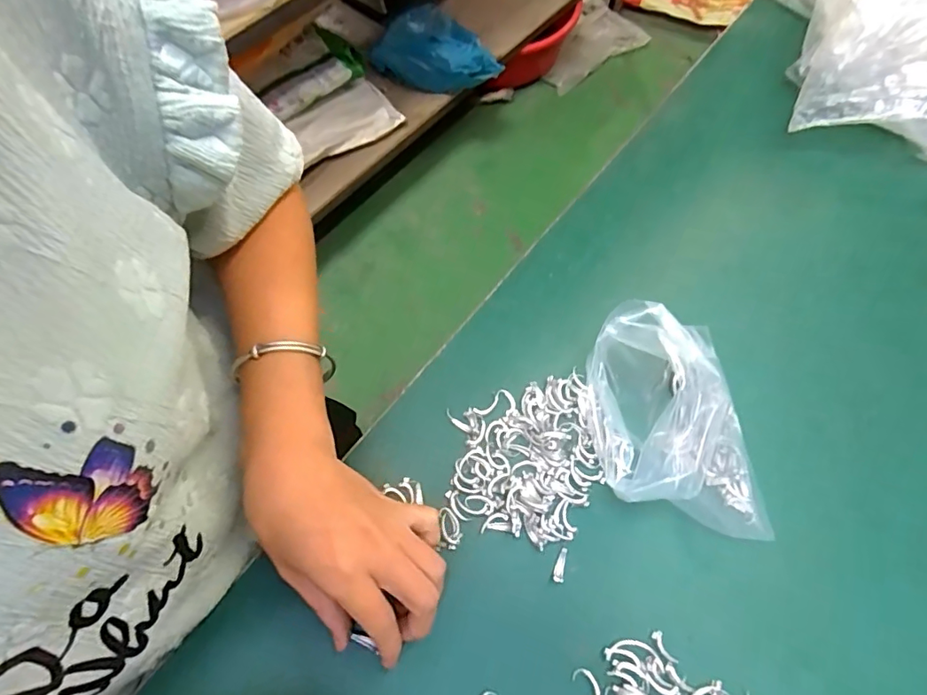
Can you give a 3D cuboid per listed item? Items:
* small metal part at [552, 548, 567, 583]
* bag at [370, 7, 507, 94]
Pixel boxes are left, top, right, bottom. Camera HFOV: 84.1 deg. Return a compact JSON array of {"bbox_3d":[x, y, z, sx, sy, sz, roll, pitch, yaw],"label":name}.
[{"bbox_3d":[0.059,0.132,0.312,0.006,0.006,0.019,13,68,4],"label":"small metal part"},{"bbox_3d":[-0.063,-0.669,1.158,0.297,0.096,0.158,8,67,3],"label":"bag"}]

